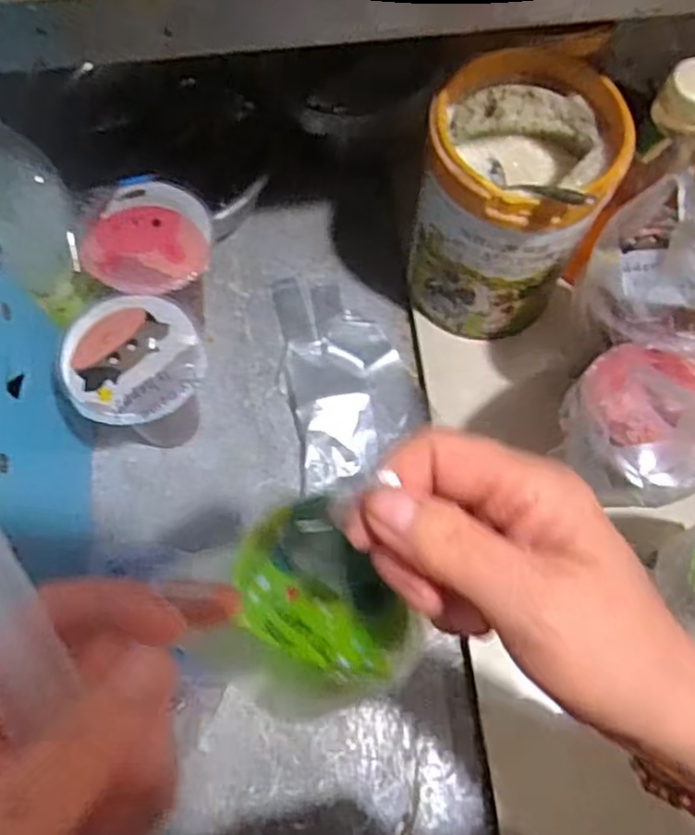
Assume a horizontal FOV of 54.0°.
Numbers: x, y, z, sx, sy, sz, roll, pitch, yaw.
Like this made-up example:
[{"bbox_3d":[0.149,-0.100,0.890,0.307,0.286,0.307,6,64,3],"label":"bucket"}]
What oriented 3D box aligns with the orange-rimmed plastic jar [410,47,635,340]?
[{"bbox_3d":[0.121,-0.160,0.529,0.125,0.191,0.138,23,71,8],"label":"orange-rimmed plastic jar"}]

